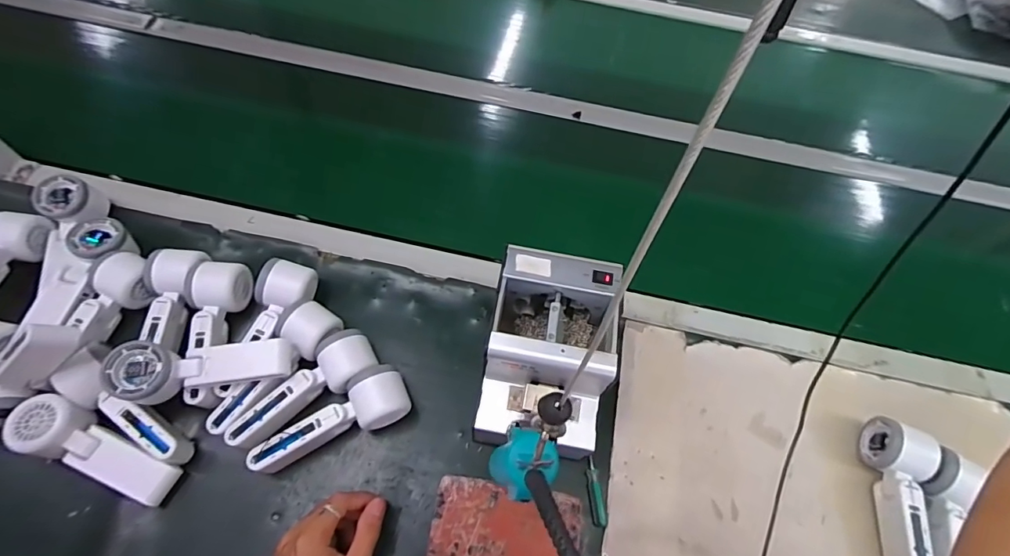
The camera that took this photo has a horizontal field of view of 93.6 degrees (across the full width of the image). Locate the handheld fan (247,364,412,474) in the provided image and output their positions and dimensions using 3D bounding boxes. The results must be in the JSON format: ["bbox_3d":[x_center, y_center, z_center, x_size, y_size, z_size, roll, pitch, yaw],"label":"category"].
[{"bbox_3d":[-0.189,0.151,0.520,0.164,0.058,0.059,-19,64,-13],"label":"handheld fan"}]

